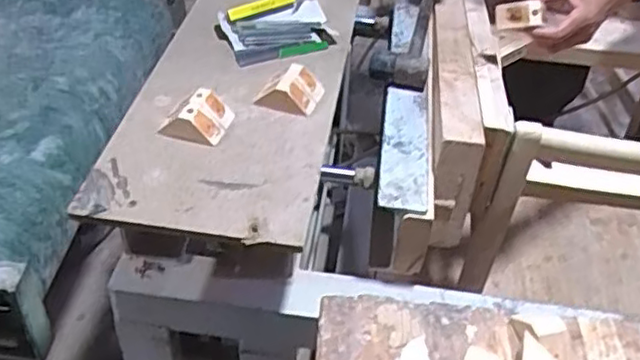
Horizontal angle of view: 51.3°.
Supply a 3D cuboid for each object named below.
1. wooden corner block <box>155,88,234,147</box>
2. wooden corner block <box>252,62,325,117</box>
[{"bbox_3d":[-0.163,-0.088,0.886,0.081,0.040,0.079,16,45,10],"label":"wooden corner block"},{"bbox_3d":[-0.041,-0.130,0.944,0.085,0.036,0.081,19,45,14],"label":"wooden corner block"}]

